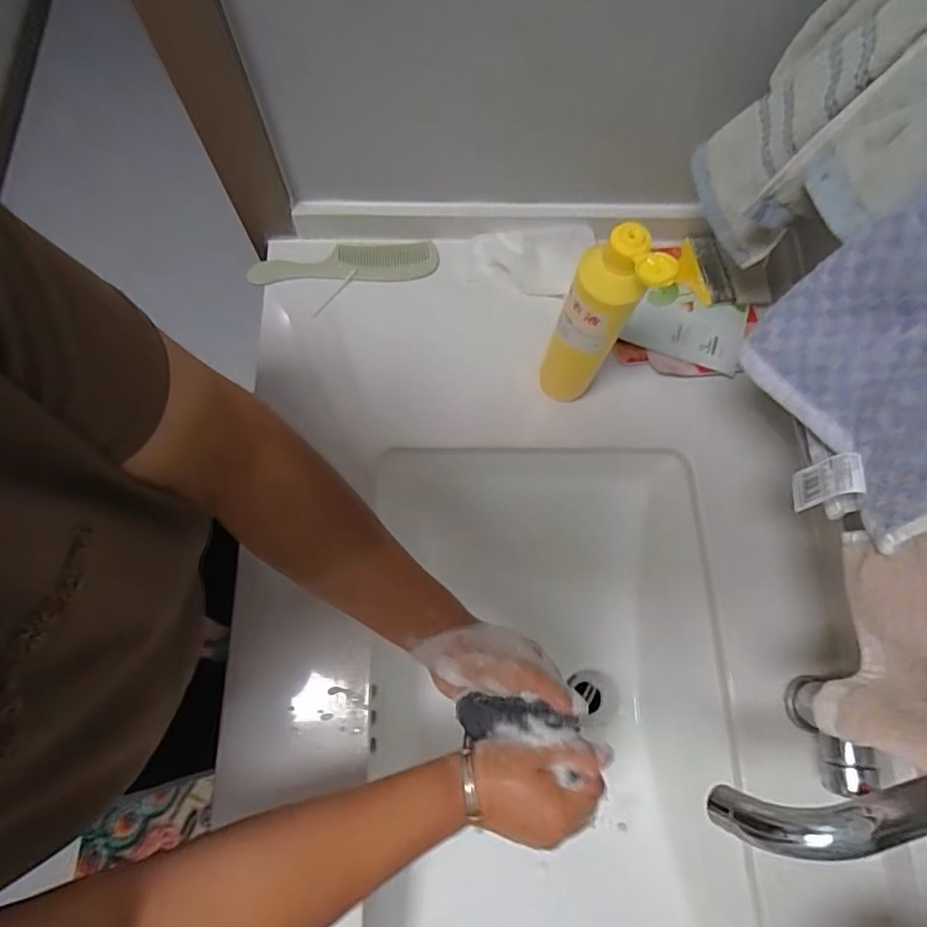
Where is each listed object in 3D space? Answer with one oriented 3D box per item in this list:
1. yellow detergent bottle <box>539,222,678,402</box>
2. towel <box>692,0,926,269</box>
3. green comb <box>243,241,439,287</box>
[{"bbox_3d":[0.108,-0.111,0.462,0.059,0.191,0.044,21,74,4],"label":"yellow detergent bottle"},{"bbox_3d":[0.259,-0.224,0.391,0.087,0.213,0.179,-7,74,-4],"label":"towel"},{"bbox_3d":[-0.136,-0.230,0.639,0.210,0.011,0.048,-6,77,-9],"label":"green comb"}]

